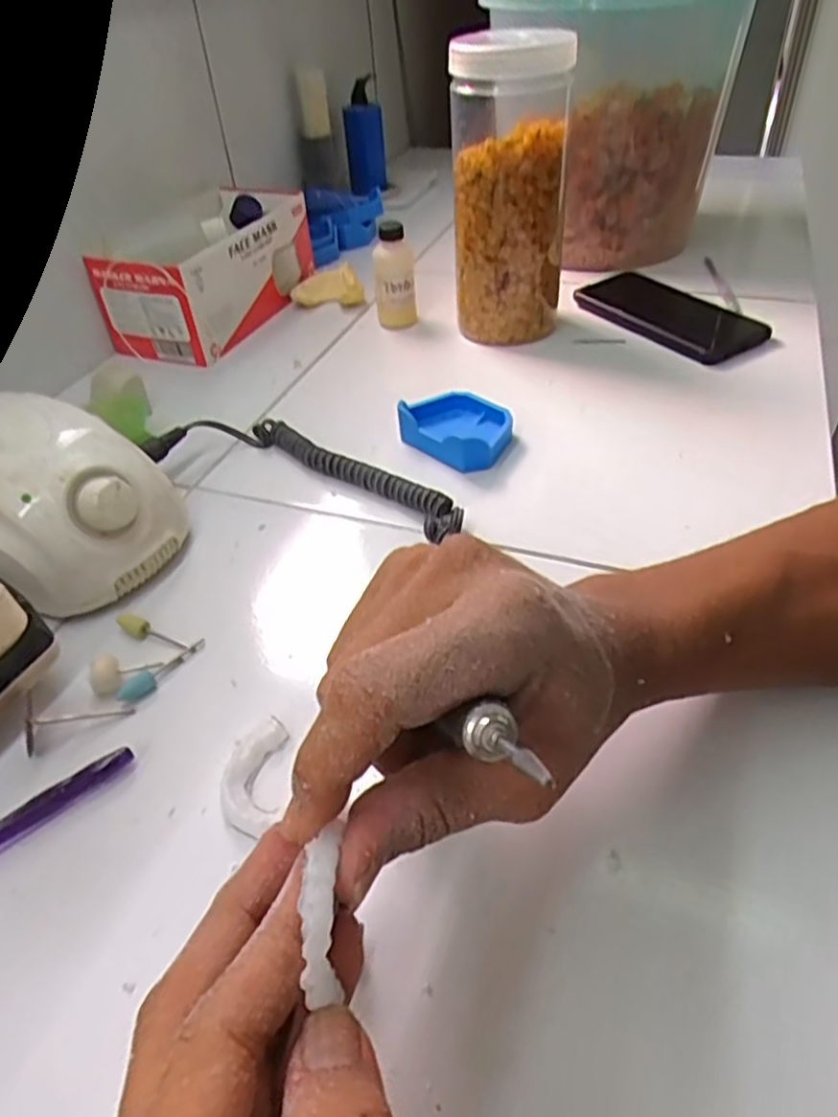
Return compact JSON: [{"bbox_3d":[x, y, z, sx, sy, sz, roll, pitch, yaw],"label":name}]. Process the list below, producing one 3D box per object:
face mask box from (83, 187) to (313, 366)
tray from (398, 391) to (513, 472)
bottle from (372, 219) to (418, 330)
[{"bbox_3d":[-0.192,-0.268,0.653,0.115,0.090,0.197,11,45,16],"label":"face mask box"},{"bbox_3d":[0.026,-0.091,0.490,0.076,0.028,0.063,22,48,26],"label":"tray"},{"bbox_3d":[-0.021,-0.245,0.616,0.035,0.090,0.030,-6,42,-2],"label":"bottle"}]

